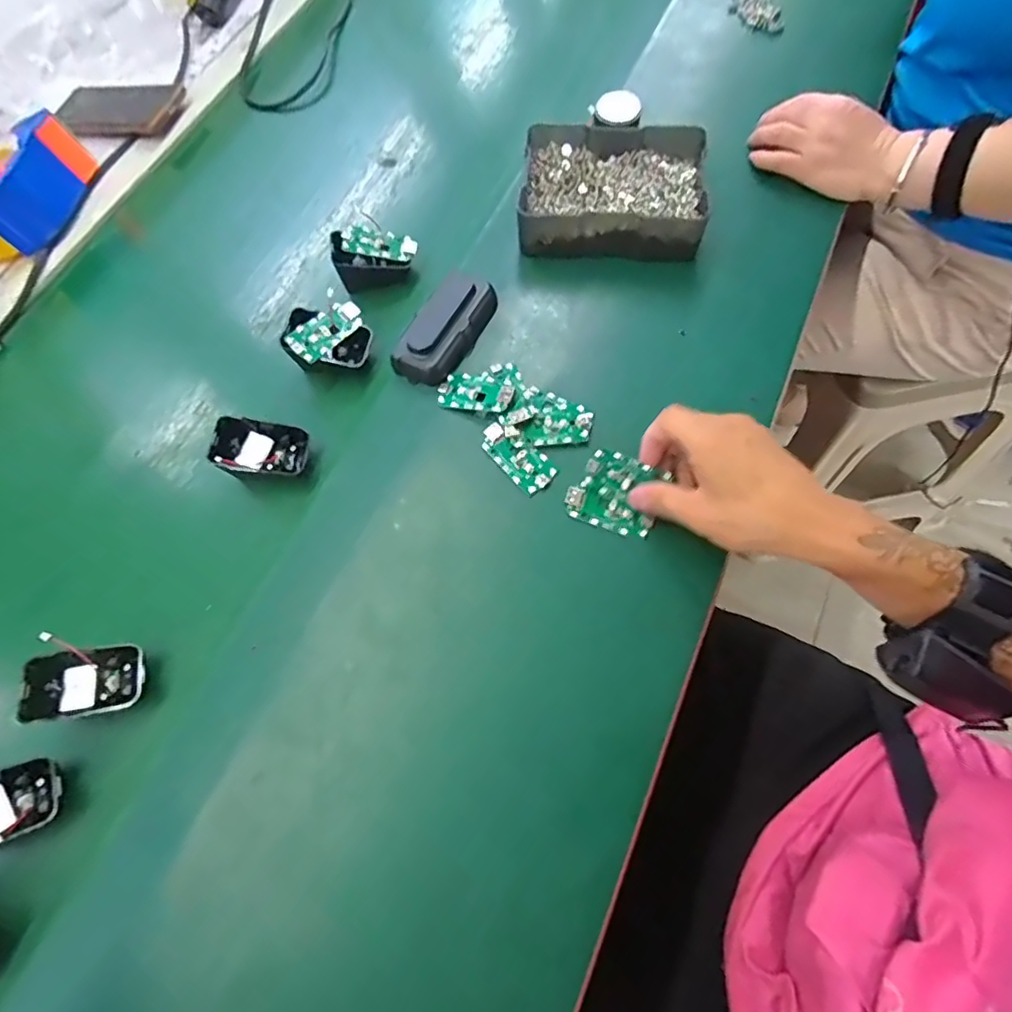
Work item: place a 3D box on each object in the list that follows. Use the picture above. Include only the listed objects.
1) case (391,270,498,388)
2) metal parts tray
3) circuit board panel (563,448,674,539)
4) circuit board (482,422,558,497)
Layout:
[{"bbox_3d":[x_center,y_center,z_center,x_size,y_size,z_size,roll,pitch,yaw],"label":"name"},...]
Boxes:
[{"bbox_3d":[-0.048,-0.150,0.467,0.050,0.021,0.103,25,73,15],"label":"case"},{"bbox_3d":[0.094,-0.283,0.503,0.153,0.039,0.121,2,69,7],"label":"metal parts tray"},{"bbox_3d":[0.080,-0.010,0.410,0.063,0.007,0.053,21,97,9],"label":"circuit board panel"},{"bbox_3d":[0.009,-0.039,0.432,0.030,0.004,0.062,-41,70,-11],"label":"circuit board"}]

